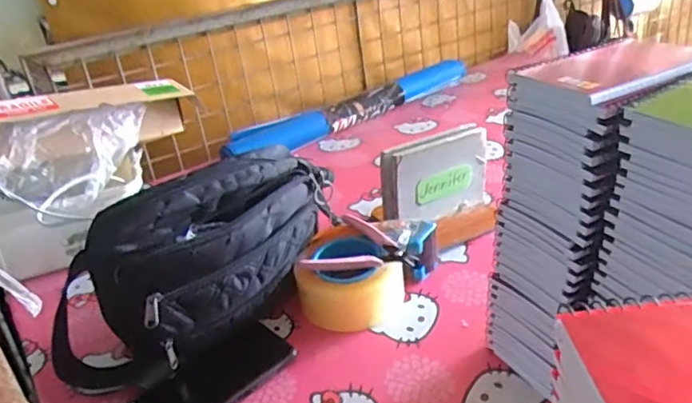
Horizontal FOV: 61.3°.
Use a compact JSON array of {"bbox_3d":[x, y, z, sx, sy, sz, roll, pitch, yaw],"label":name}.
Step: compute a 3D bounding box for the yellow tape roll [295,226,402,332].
[{"bbox_3d":[0.004,0.085,0.666,0.115,0.064,0.119,-6,29,3],"label":"yellow tape roll"}]

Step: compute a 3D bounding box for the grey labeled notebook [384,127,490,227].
[{"bbox_3d":[0.123,-0.027,0.790,0.152,0.123,0.027,-21,31,-23],"label":"grey labeled notebook"}]

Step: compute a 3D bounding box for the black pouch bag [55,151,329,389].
[{"bbox_3d":[-0.138,0.065,0.623,0.333,0.183,0.097,-26,34,-30],"label":"black pouch bag"}]

